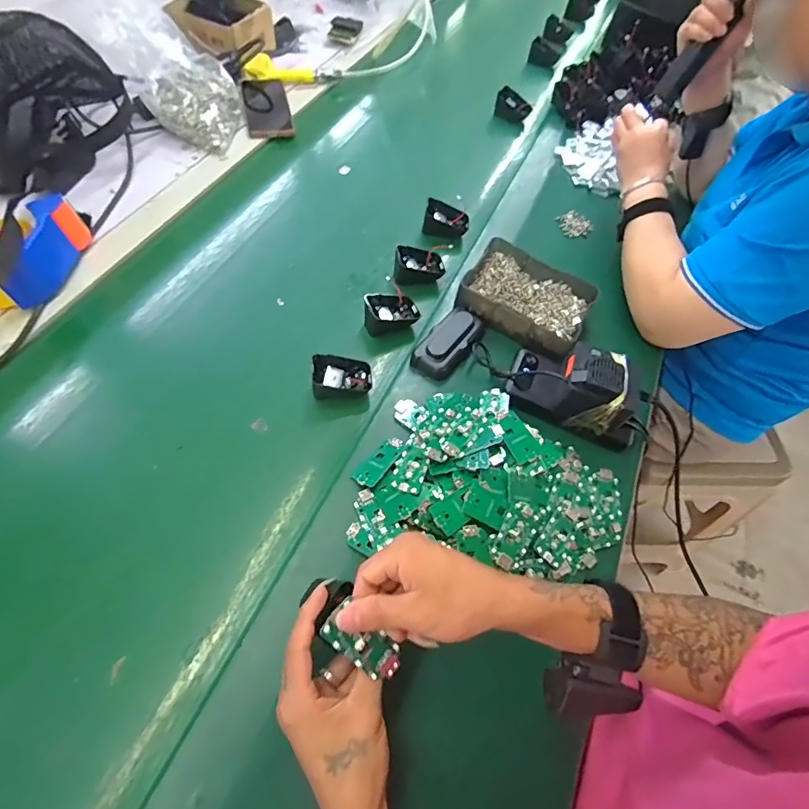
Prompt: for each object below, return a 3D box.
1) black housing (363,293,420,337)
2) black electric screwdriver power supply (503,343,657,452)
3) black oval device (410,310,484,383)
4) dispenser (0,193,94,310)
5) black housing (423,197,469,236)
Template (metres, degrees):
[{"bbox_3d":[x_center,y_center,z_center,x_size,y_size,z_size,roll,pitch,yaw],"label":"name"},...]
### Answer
[{"bbox_3d":[-0.015,-0.114,0.611,0.071,0.035,0.045,-5,59,-8],"label":"black housing"},{"bbox_3d":[0.201,-0.024,0.541,0.156,0.070,0.077,24,59,10],"label":"black electric screwdriver power supply"},{"bbox_3d":[0.053,-0.081,0.588,0.058,0.027,0.103,37,62,17],"label":"black oval device"},{"bbox_3d":[-0.473,-0.185,0.584,0.111,0.066,0.145,12,58,2],"label":"dispenser"},{"bbox_3d":[0.063,-0.273,0.715,0.064,0.037,0.046,13,58,3],"label":"black housing"}]

